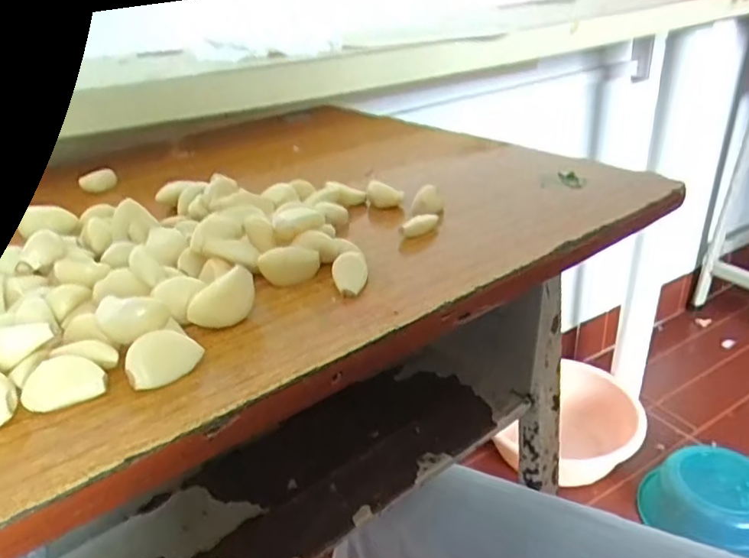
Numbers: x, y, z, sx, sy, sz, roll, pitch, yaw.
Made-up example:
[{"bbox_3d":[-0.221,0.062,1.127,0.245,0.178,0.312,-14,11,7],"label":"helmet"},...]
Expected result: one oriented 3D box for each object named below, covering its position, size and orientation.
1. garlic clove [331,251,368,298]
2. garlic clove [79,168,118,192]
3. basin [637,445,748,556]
[{"bbox_3d":[-0.011,-0.003,0.264,0.016,0.008,0.025,-6,28,-2],"label":"garlic clove"},{"bbox_3d":[-0.190,-0.068,0.409,0.024,0.013,0.007,-15,30,-18],"label":"garlic clove"},{"bbox_3d":[0.558,0.372,0.988,0.200,0.119,0.172,3,29,15],"label":"basin"}]

